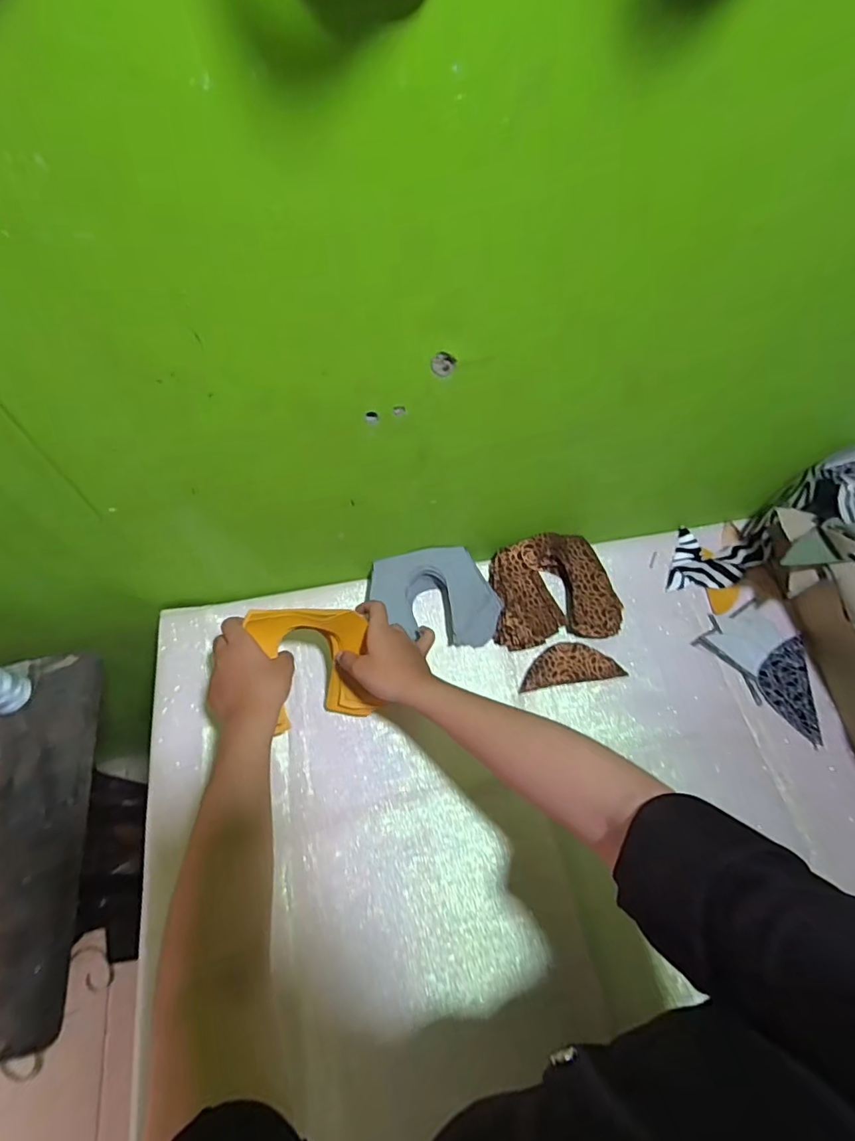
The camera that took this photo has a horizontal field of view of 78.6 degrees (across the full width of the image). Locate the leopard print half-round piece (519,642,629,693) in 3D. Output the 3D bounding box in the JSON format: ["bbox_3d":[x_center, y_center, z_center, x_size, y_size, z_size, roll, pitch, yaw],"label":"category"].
[{"bbox_3d":[0.176,0.116,0.651,0.122,0.017,0.051,-7,62,-5],"label":"leopard print half-round piece"}]

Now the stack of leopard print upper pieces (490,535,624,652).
[{"bbox_3d":[0.167,0.023,0.683,0.164,0.037,0.141,-6,62,-5],"label":"stack of leopard print upper pieces"}]

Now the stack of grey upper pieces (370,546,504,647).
[{"bbox_3d":[0.011,0.035,0.666,0.153,0.051,0.114,-6,62,-5],"label":"stack of grey upper pieces"}]

